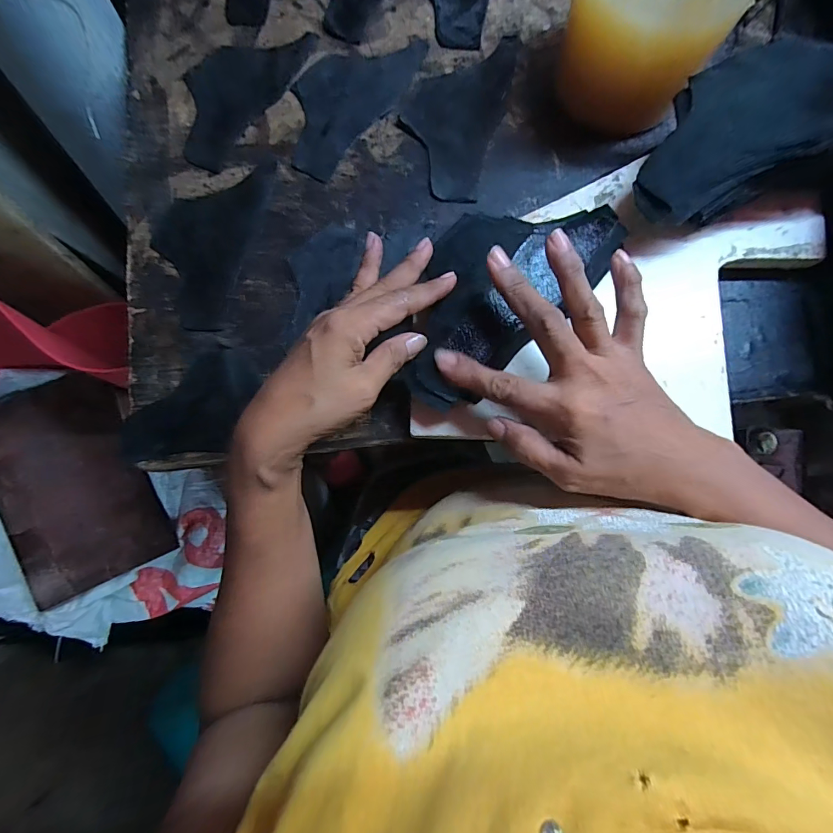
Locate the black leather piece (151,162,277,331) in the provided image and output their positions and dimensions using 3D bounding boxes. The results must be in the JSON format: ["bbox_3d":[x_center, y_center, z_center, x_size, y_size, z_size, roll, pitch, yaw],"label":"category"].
[{"bbox_3d":[-0.177,-0.148,0.347,0.080,0.004,0.147,15,83,5],"label":"black leather piece"}]

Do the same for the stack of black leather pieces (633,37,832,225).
[{"bbox_3d":[0.225,-0.194,0.266,0.171,0.031,0.093,-23,75,20],"label":"stack of black leather pieces"}]

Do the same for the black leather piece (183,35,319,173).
[{"bbox_3d":[-0.160,-0.291,0.368,0.080,0.004,0.149,37,86,7],"label":"black leather piece"}]

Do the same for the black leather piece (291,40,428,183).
[{"bbox_3d":[-0.061,-0.278,0.360,0.083,0.004,0.149,40,86,7],"label":"black leather piece"}]

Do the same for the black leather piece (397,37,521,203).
[{"bbox_3d":[0.030,-0.254,0.351,0.081,0.004,0.148,17,83,5],"label":"black leather piece"}]

